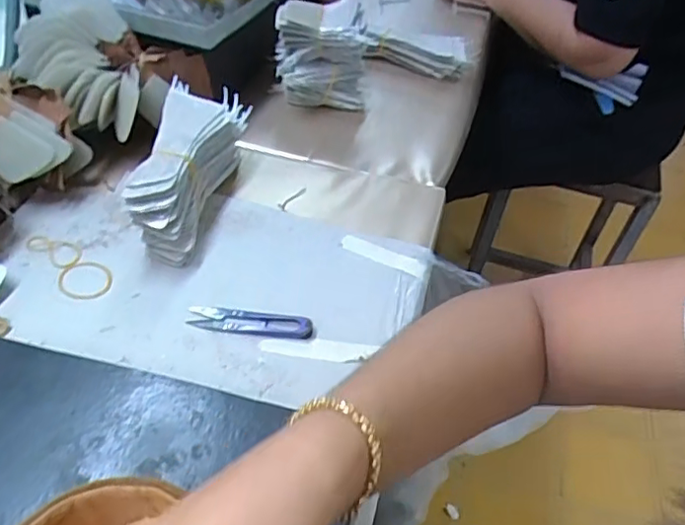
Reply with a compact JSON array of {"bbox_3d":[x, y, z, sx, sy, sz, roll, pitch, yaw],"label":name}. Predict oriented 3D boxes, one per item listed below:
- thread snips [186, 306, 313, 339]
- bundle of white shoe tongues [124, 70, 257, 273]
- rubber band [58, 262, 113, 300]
[{"bbox_3d":[-0.076,0.050,0.488,0.100,0.005,0.023,8,44,2],"label":"thread snips"},{"bbox_3d":[-0.156,-0.093,0.575,0.078,0.074,0.199,11,45,5],"label":"bundle of white shoe tongues"},{"bbox_3d":[-0.223,0.014,0.509,0.045,0.004,0.041,7,44,1],"label":"rubber band"}]

